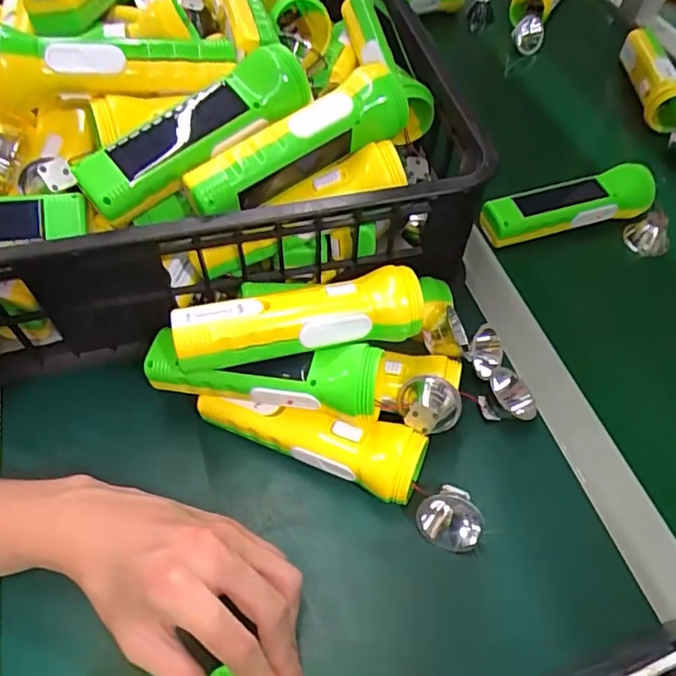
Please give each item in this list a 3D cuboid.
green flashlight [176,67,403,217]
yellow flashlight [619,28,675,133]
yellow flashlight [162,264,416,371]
[{"bbox_3d":[-0.025,-0.133,0.386,0.164,0.045,0.045,-30,61,-21],"label":"green flashlight"},{"bbox_3d":[0.380,-0.316,0.684,0.045,0.044,0.163,2,55,0],"label":"yellow flashlight"},{"bbox_3d":[-0.022,-0.012,0.378,0.163,0.040,0.043,-11,56,-10],"label":"yellow flashlight"}]

